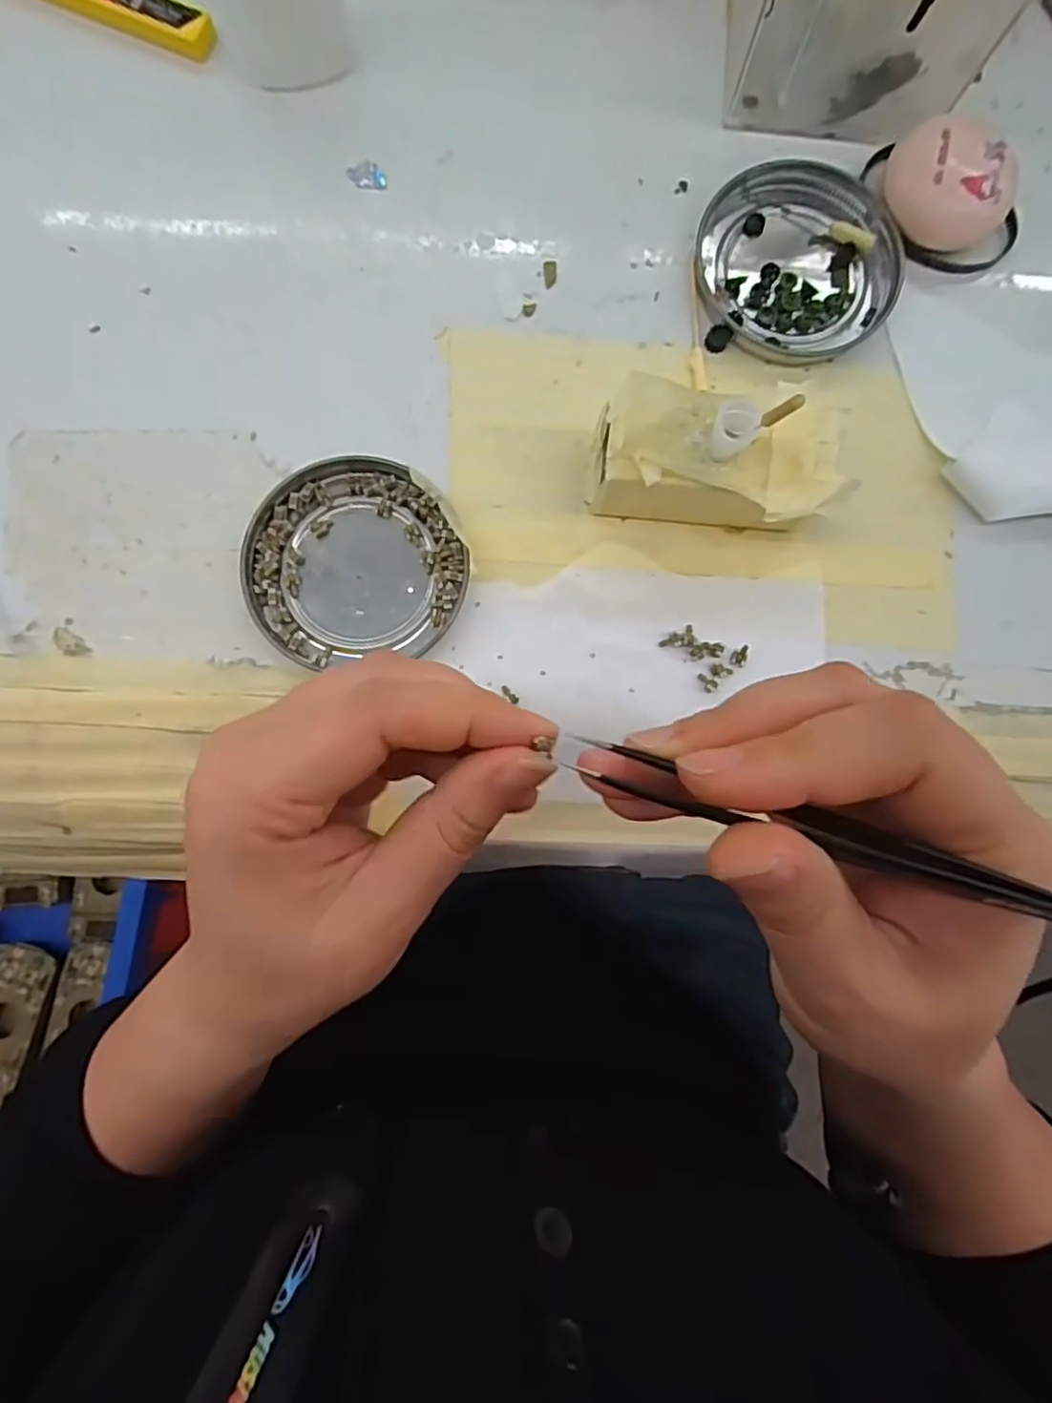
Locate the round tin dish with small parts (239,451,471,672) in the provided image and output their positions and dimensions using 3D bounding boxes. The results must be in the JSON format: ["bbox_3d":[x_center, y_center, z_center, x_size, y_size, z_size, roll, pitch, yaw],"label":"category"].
[{"bbox_3d":[-0.063,-0.053,0.248,0.078,0.010,0.074,0,84,-2],"label":"round tin dish with small parts"}]

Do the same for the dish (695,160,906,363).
[{"bbox_3d":[0.108,-0.173,0.264,0.077,0.008,0.076,0,84,-2],"label":"dish"}]

